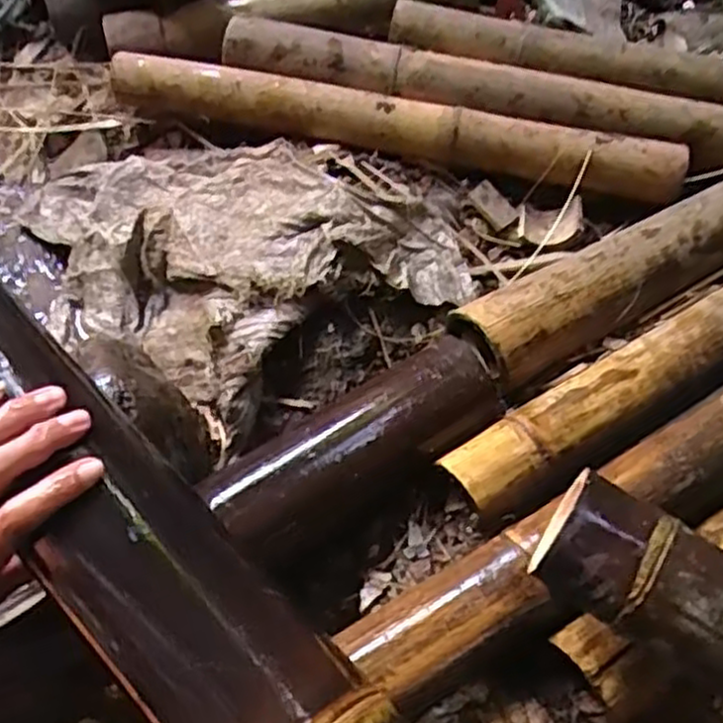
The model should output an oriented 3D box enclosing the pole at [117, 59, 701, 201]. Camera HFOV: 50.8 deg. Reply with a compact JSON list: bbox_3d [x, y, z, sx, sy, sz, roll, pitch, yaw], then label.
[{"bbox_3d":[0.025,-0.237,0.749,0.570,0.042,0.053,10,58,8],"label":"pole"}]

